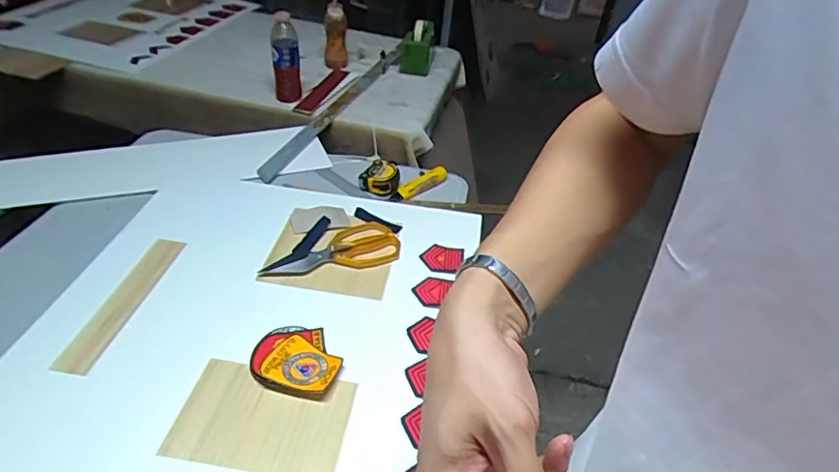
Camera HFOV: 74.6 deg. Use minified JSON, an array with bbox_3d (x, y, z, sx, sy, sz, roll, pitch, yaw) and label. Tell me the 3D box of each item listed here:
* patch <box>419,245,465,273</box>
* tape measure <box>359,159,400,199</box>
[{"bbox_3d":[0.039,0.038,0.914,0.072,0.009,0.068,8,42,-1],"label":"patch"},{"bbox_3d":[-0.077,-0.112,1.069,0.076,0.032,0.089,3,37,-1],"label":"tape measure"}]

